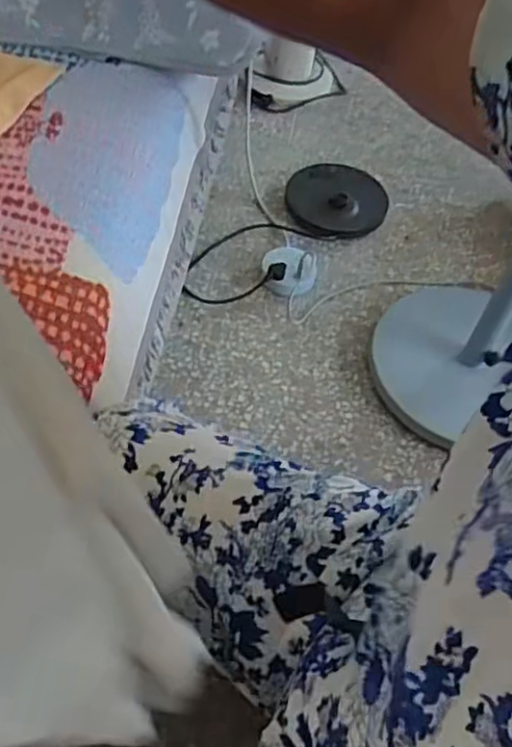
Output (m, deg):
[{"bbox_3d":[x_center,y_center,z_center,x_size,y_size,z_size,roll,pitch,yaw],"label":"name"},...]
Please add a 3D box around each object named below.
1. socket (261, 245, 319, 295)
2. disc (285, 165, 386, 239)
[{"bbox_3d":[0.061,-0.186,1.215,0.099,0.051,0.087,10,54,2],"label":"socket"},{"bbox_3d":[0.164,-0.351,1.354,0.205,0.037,0.203,6,54,-1],"label":"disc"}]

